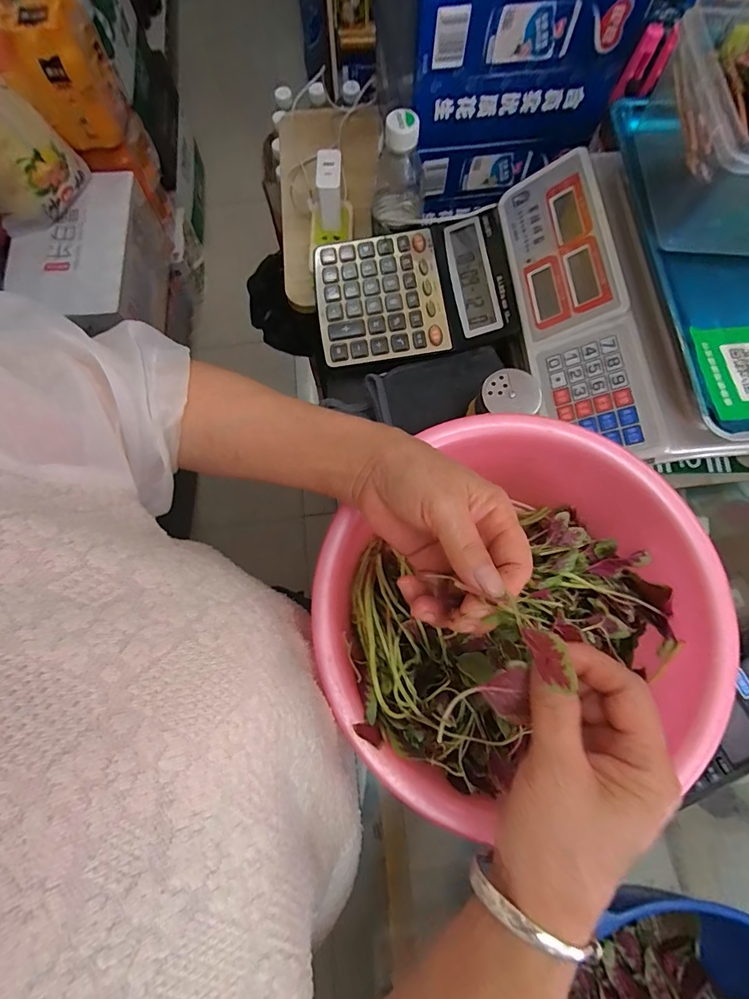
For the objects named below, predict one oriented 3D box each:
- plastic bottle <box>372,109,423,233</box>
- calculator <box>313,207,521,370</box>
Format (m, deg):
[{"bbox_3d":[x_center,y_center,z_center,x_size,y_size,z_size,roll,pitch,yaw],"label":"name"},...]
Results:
[{"bbox_3d":[0.026,-0.344,0.484,0.058,0.111,0.064,2,74,0],"label":"plastic bottle"},{"bbox_3d":[0.038,-0.224,0.477,0.194,0.036,0.153,-6,74,-2],"label":"calculator"}]

